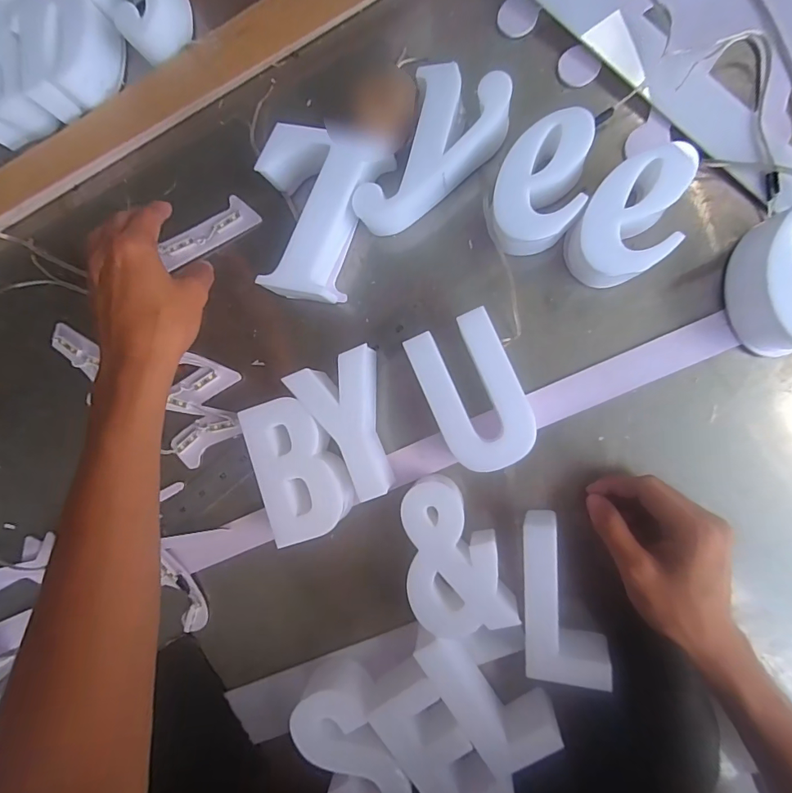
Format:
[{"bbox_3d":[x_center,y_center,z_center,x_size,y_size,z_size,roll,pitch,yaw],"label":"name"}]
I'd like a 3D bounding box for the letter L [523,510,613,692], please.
[{"bbox_3d":[0.123,0.144,0.341,0.057,0.050,0.111,-1,90,9],"label":"letter L"}]

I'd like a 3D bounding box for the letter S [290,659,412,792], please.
[{"bbox_3d":[-0.033,0.274,0.363,0.069,0.038,0.113,-23,86,8],"label":"letter S"}]

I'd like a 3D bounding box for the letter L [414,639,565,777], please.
[{"bbox_3d":[0.067,0.220,0.348,0.056,0.038,0.107,-39,84,7],"label":"letter L"}]

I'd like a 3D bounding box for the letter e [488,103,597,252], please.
[{"bbox_3d":[0.108,-0.153,0.343,0.065,0.045,0.101,18,93,8],"label":"letter e"}]

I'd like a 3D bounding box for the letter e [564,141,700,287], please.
[{"bbox_3d":[0.171,-0.127,0.332,0.061,0.047,0.092,42,96,7],"label":"letter e"}]

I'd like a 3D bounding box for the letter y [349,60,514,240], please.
[{"bbox_3d":[0.031,-0.177,0.354,0.075,0.050,0.131,29,94,8],"label":"letter y"}]

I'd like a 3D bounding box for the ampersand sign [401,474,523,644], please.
[{"bbox_3d":[0.041,0.118,0.356,0.070,0.043,0.113,-18,87,8],"label":"ampersand sign"}]

